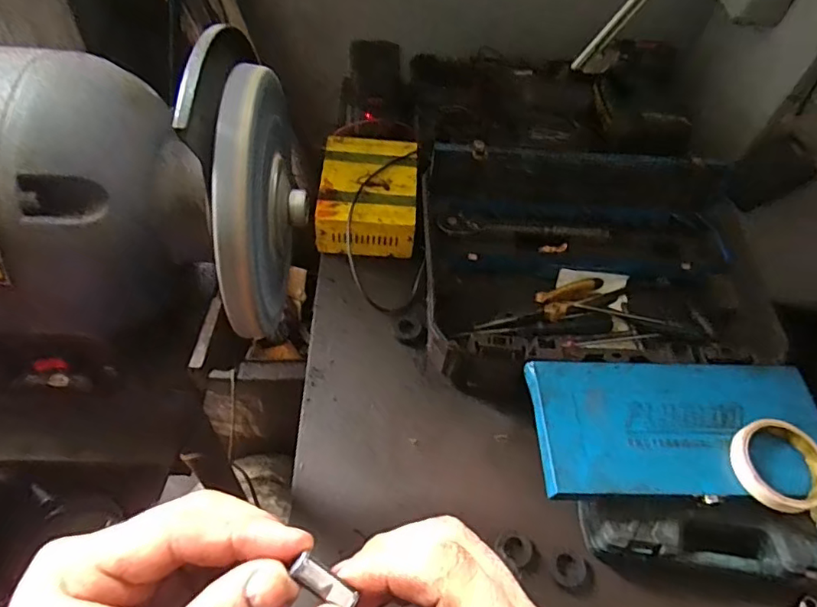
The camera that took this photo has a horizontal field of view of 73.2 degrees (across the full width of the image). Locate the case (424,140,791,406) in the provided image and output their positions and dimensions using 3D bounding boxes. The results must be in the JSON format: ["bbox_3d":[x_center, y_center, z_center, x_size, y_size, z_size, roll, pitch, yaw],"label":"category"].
[{"bbox_3d":[0.246,-0.037,0.745,0.450,0.127,0.336,0,55,-5],"label":"case"}]

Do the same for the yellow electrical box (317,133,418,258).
[{"bbox_3d":[-0.058,-0.159,0.811,0.137,0.068,0.190,5,55,-2],"label":"yellow electrical box"}]

